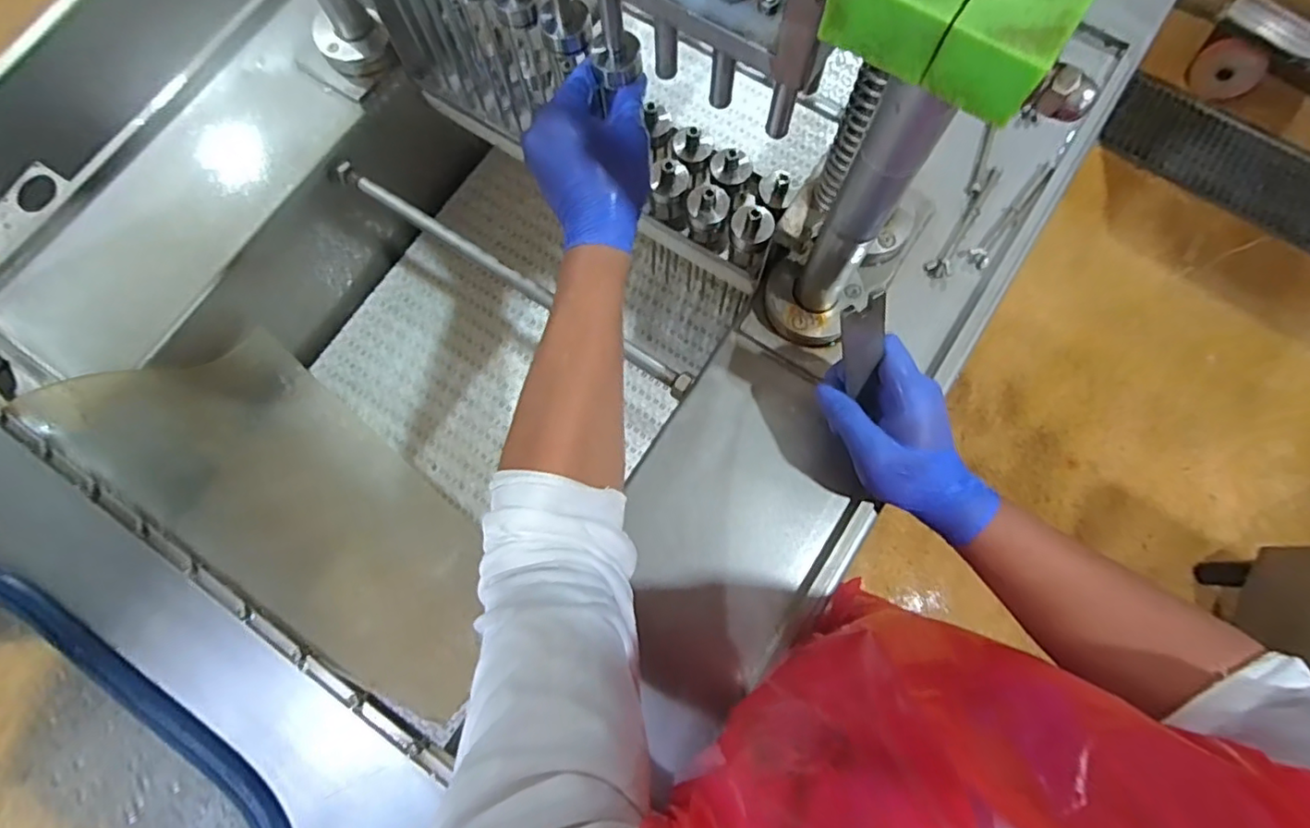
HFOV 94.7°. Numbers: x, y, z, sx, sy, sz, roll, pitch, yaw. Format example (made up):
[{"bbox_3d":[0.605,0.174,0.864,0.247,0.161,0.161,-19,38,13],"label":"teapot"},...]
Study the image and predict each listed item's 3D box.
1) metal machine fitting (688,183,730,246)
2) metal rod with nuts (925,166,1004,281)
[{"bbox_3d":[0.048,-0.183,0.538,0.035,0.067,0.036,0,77,2],"label":"metal machine fitting"},{"bbox_3d":[0.279,-0.170,0.540,0.020,0.006,0.123,34,80,9],"label":"metal rod with nuts"}]

